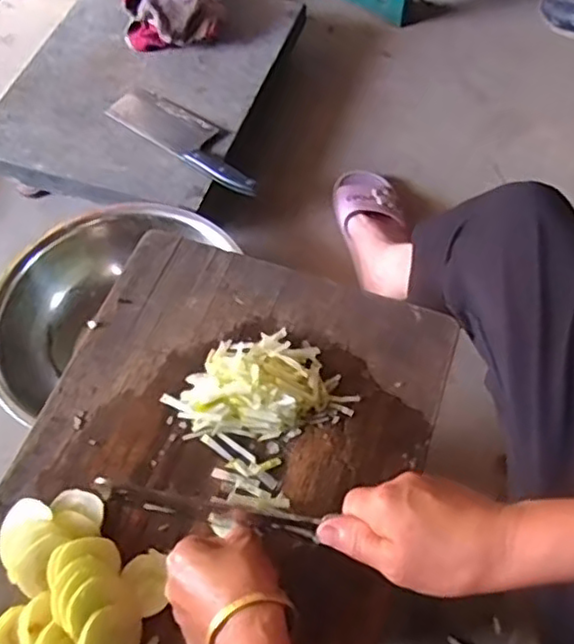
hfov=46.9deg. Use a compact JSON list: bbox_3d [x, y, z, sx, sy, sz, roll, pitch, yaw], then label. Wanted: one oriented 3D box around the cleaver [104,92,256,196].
[{"bbox_3d":[-0.148,-0.289,1.034,0.295,0.030,0.088,34,67,19],"label":"cleaver"}]

